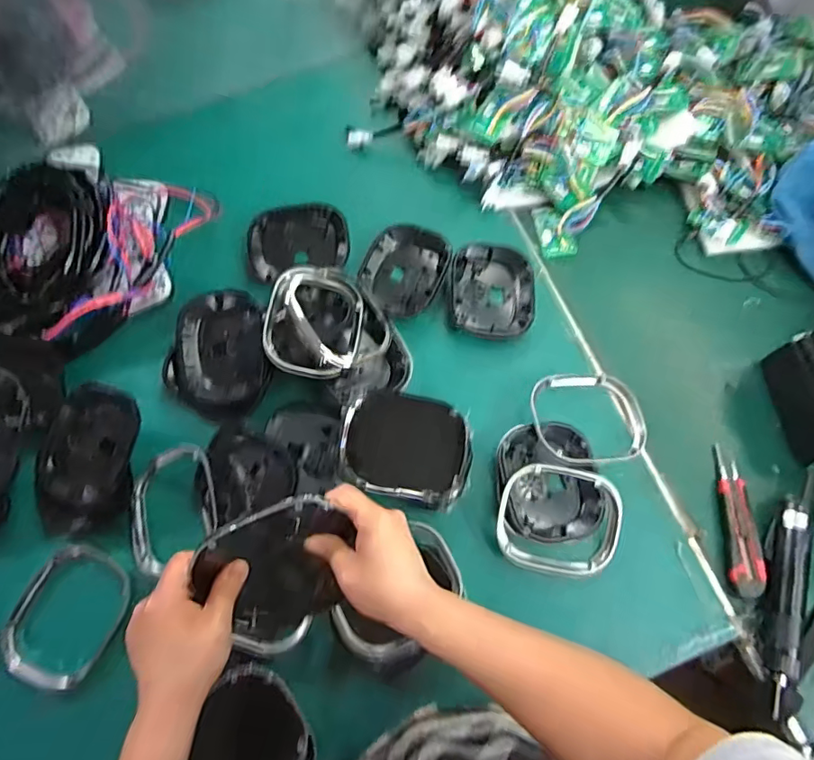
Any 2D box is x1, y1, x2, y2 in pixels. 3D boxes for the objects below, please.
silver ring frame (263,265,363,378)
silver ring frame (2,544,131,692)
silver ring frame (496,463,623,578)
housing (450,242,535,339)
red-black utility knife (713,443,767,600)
[{"bbox_3d":[-0.119,-0.078,0.685,0.123,0.019,0.149,11,74,-17],"label":"silver ring frame"},{"bbox_3d":[-0.399,0.271,0.609,0.119,0.021,0.146,27,76,10],"label":"silver ring frame"},{"bbox_3d":[0.181,0.165,0.619,0.143,0.039,0.124,10,73,5],"label":"silver ring frame"},{"bbox_3d":[0.119,-0.124,0.722,0.112,0.025,0.132,2,73,3],"label":"housing"},{"bbox_3d":[0.401,0.169,0.636,0.034,0.016,0.175,-1,73,2],"label":"red-black utility knife"}]

